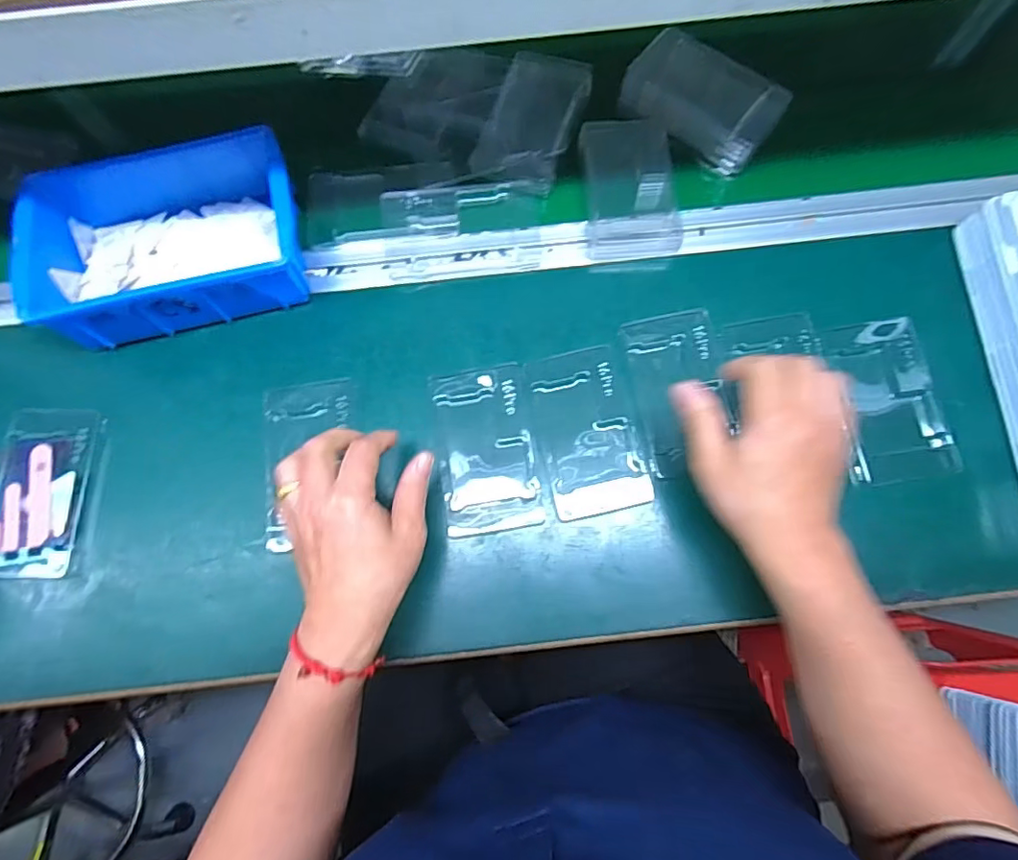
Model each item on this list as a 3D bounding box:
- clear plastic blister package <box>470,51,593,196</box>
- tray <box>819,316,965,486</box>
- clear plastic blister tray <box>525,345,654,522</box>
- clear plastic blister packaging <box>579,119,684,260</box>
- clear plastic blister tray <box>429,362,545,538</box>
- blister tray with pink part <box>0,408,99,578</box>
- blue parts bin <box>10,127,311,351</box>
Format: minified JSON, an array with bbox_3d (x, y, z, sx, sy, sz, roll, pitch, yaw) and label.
[{"bbox_3d":[0.020,-0.274,0.477,0.072,0.013,0.135,20,77,5],"label":"clear plastic blister package"},{"bbox_3d":[0.295,-0.025,0.425,0.078,0.023,0.127,-6,76,-1],"label":"tray"},{"bbox_3d":[0.060,0.001,0.421,0.071,0.010,0.127,-11,76,-2],"label":"clear plastic blister tray"},{"bbox_3d":[0.103,-0.211,0.471,0.076,0.018,0.126,-2,76,0],"label":"clear plastic blister packaging"},{"bbox_3d":[-0.018,0.013,0.418,0.071,0.012,0.127,-8,76,-2],"label":"clear plastic blister tray"},{"bbox_3d":[-0.362,0.047,0.416,0.068,0.013,0.126,1,76,1],"label":"blister tray with pink part"},{"bbox_3d":[-0.267,-0.155,0.439,0.195,0.063,0.138,-12,76,-3],"label":"blue parts bin"}]

